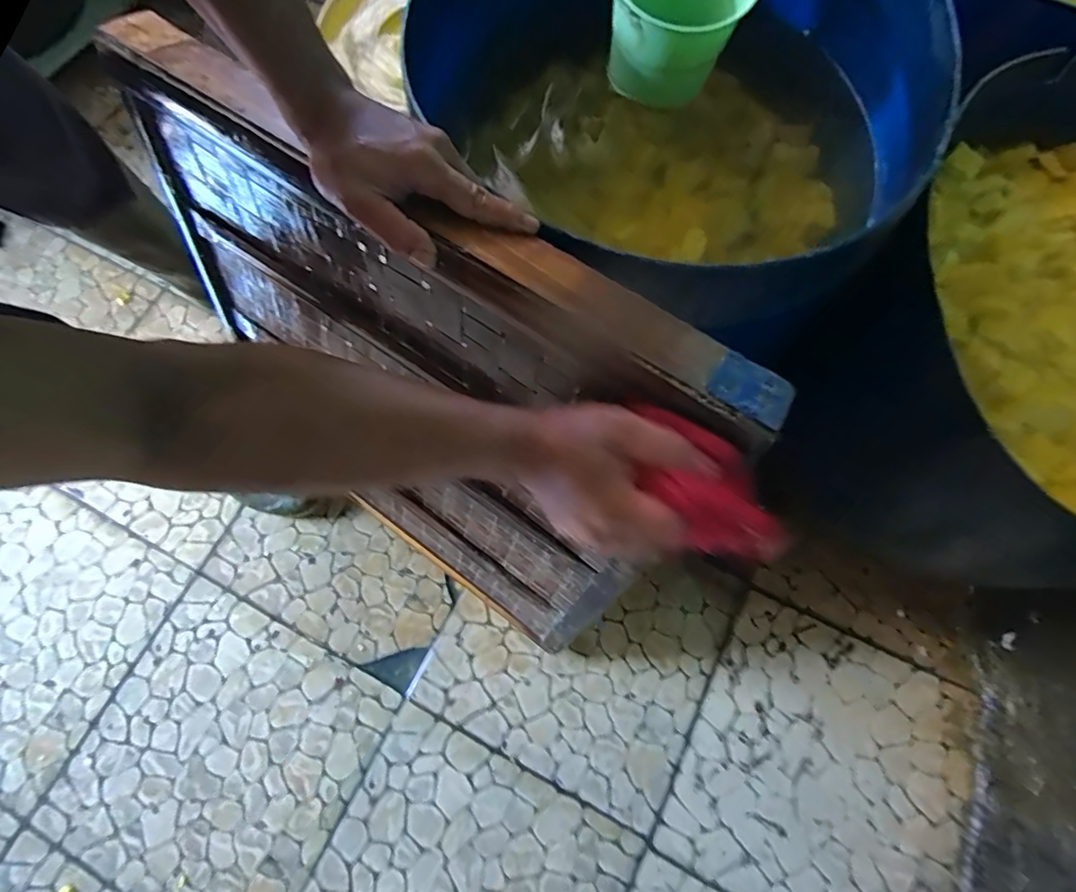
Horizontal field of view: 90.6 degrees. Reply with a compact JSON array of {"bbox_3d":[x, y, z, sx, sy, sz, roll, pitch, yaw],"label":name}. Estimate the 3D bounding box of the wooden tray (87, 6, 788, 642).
[{"bbox_3d":[-0.144,-0.028,0.597,0.572,0.549,0.058,34,55,9],"label":"wooden tray"}]

